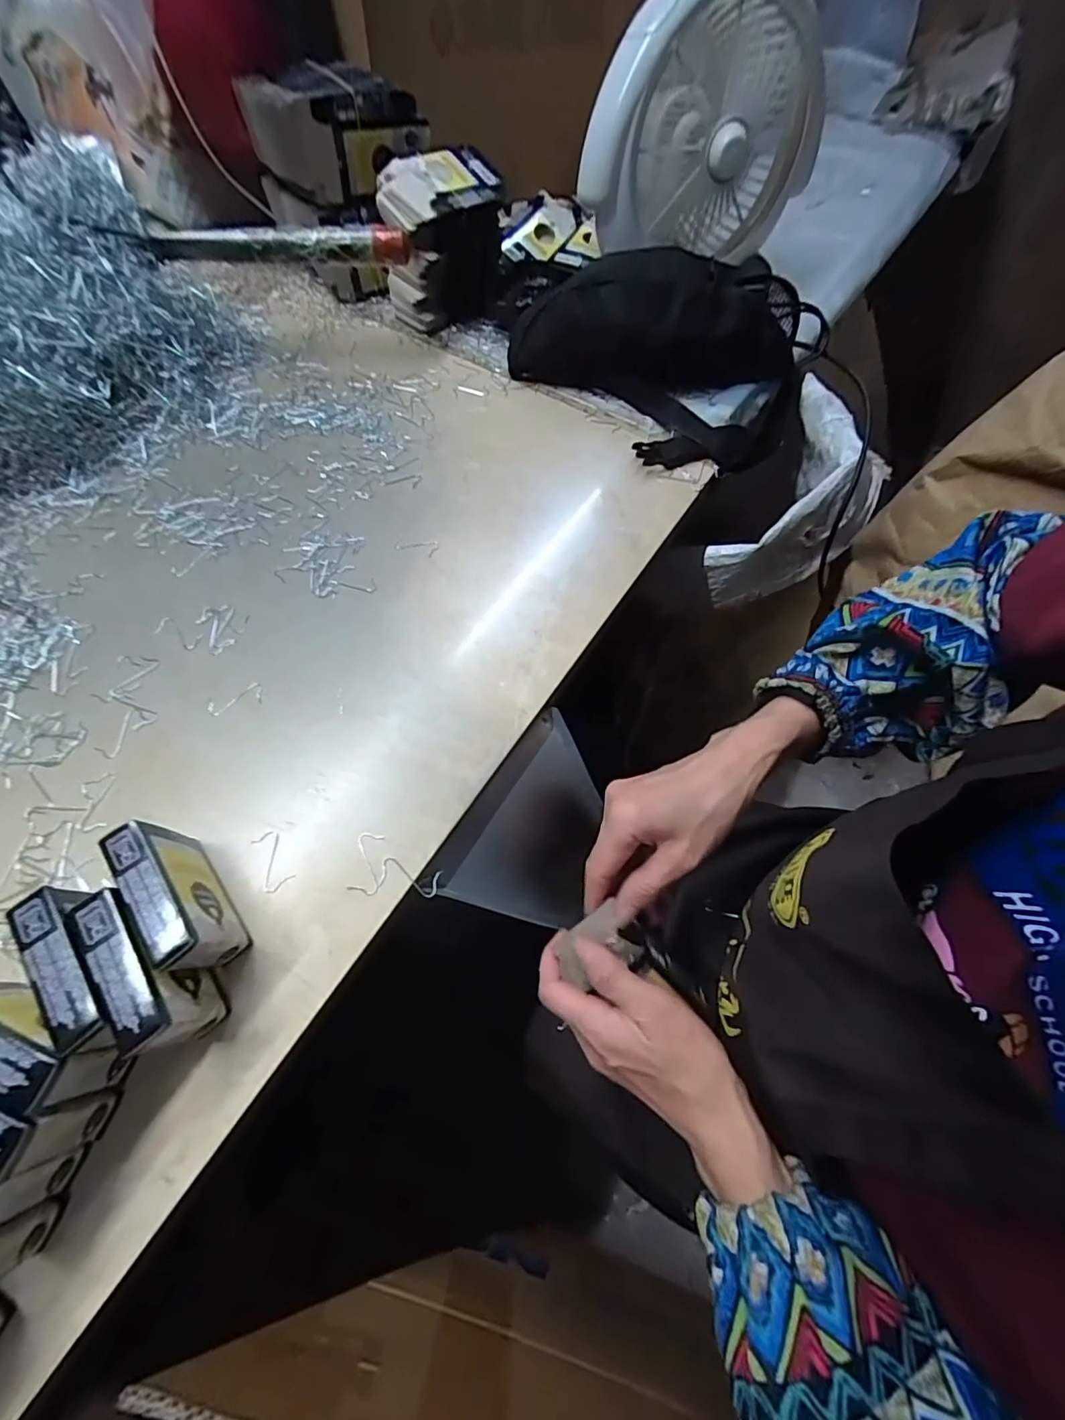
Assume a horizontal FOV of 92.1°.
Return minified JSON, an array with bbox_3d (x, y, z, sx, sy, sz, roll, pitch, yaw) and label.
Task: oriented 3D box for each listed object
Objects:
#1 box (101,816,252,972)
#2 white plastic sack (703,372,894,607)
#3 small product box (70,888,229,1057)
[{"bbox_3d":[-0.179,0.095,0.265,0.024,0.057,0.076,-34,70,-18],"label":"box"},{"bbox_3d":[0.284,-0.222,0.525,0.119,0.102,0.268,29,82,10],"label":"white plastic sack"},{"bbox_3d":[-0.180,0.125,0.249,0.023,0.056,0.075,-33,70,-18],"label":"small product box"}]

